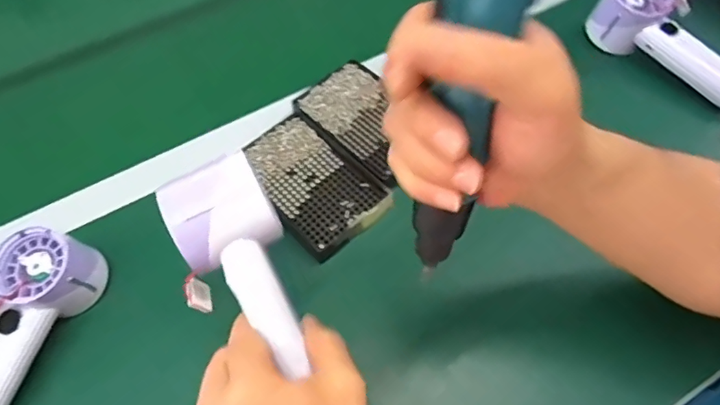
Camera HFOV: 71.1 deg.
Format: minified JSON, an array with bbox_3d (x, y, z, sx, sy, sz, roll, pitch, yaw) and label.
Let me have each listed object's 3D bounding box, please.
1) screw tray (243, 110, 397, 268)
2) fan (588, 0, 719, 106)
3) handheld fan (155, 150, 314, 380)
[{"bbox_3d":[-0.047,-0.019,0.476,0.091,0.014,0.142,-41,67,-19],"label":"screw tray"},{"bbox_3d":[0.341,-0.160,0.542,0.066,0.060,0.200,-41,80,-20],"label":"fan"},{"bbox_3d":[-0.079,0.043,0.328,0.072,0.056,0.135,-26,89,-13],"label":"handheld fan"}]

